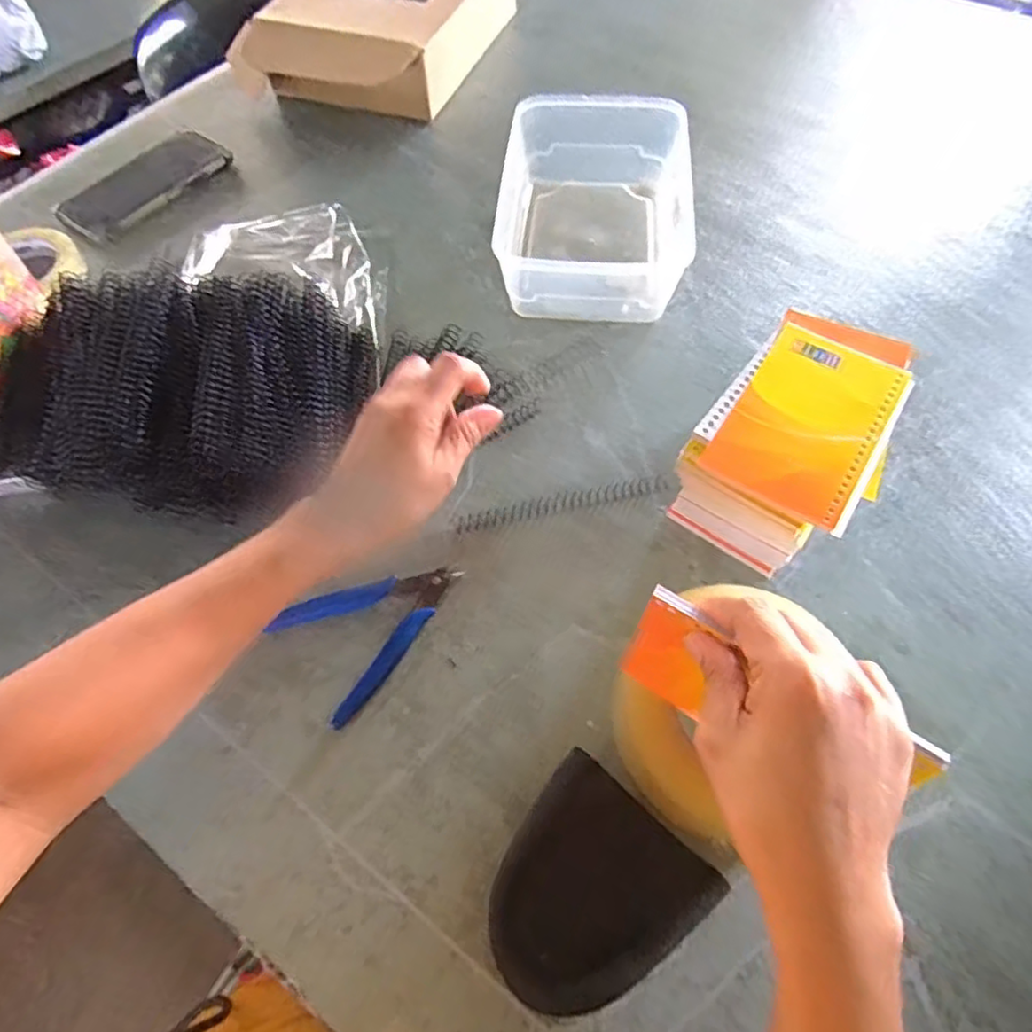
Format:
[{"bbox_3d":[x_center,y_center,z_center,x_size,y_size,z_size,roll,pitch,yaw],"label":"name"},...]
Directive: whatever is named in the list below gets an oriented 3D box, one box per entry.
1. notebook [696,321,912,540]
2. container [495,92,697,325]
[{"bbox_3d":[0.175,-0.058,0.378,0.084,0.011,0.128,30,66,16],"label":"notebook"},{"bbox_3d":[0.071,-0.276,0.571,0.158,0.069,0.223,3,61,5],"label":"container"}]

